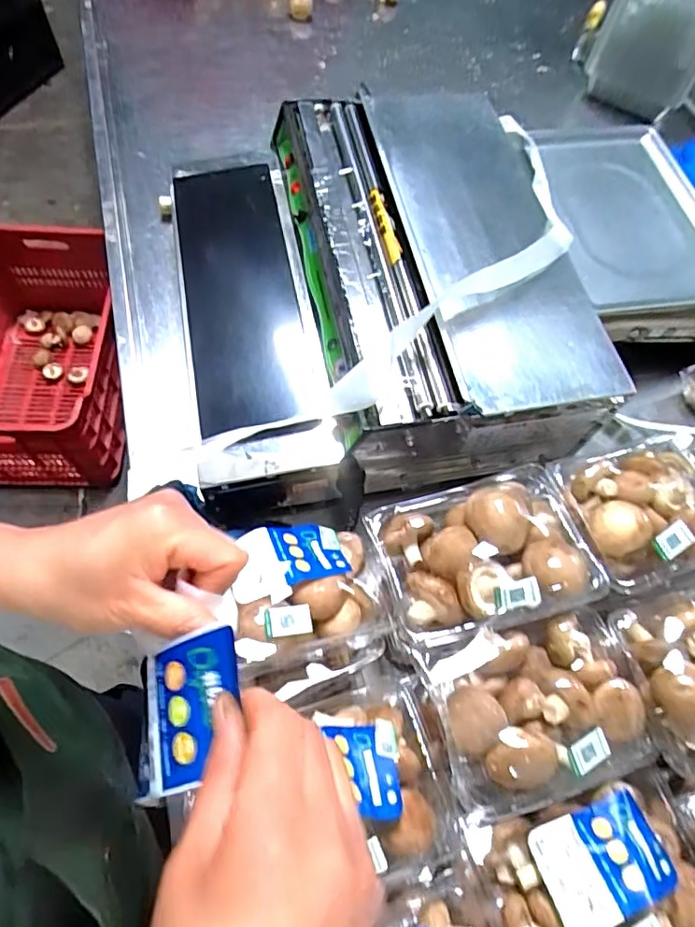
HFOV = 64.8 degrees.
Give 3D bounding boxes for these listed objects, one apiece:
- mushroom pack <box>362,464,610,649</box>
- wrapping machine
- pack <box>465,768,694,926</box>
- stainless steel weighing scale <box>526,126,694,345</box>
[{"bbox_3d":[0.118,0.073,0.464,0.176,0.060,0.128,-12,66,-9],"label":"mushroom pack"},{"bbox_3d":[0.018,-0.222,0.664,0.414,0.158,0.478,-9,65,-8],"label":"wrapping machine"},{"bbox_3d":[0.180,0.296,0.386,0.164,0.060,0.122,-13,66,-9],"label":"pack"},{"bbox_3d":[0.403,-0.332,0.776,0.280,0.072,0.342,-6,65,-6],"label":"stainless steel weighing scale"}]

